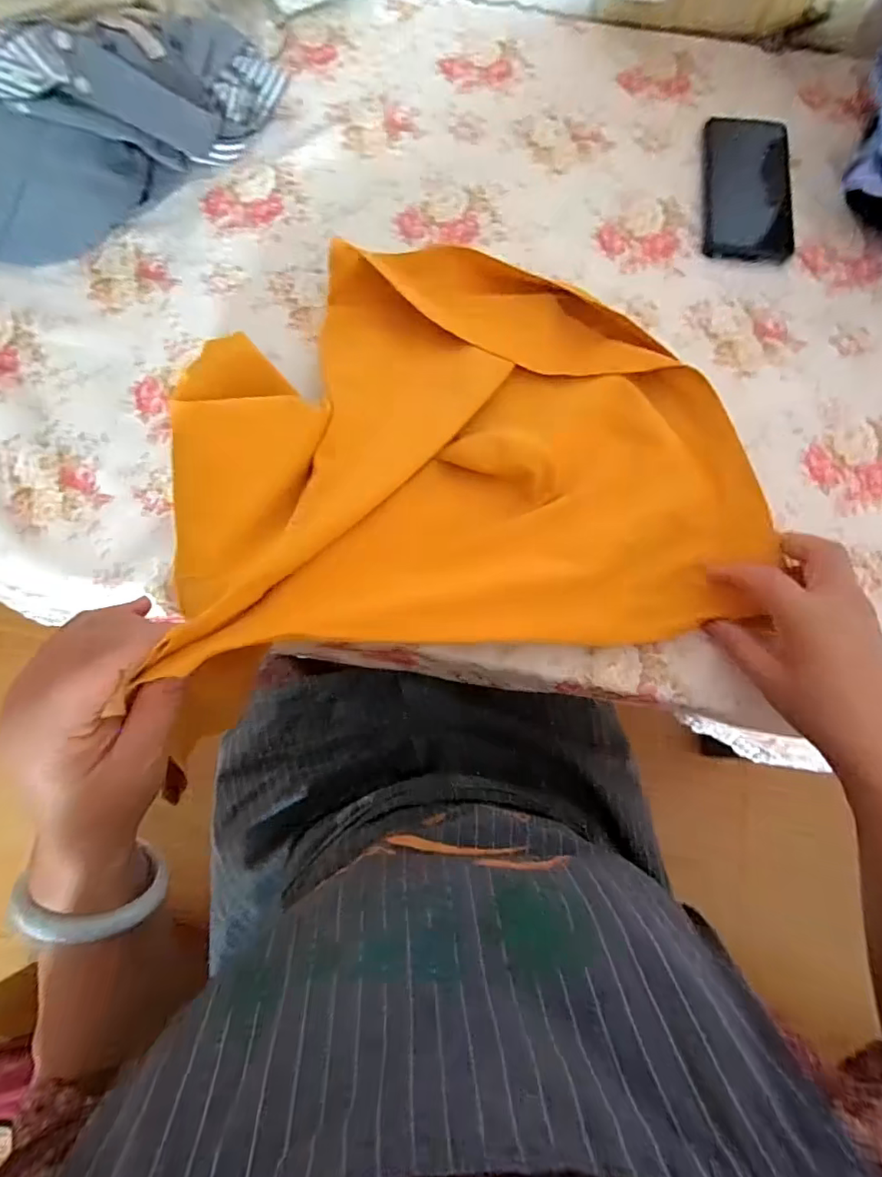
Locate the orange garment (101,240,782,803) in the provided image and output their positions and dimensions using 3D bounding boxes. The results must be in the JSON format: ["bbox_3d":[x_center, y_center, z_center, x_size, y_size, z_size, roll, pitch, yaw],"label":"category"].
[{"bbox_3d":[0.009,-0.124,0.369,0.385,0.133,0.359,-18,76,-5],"label":"orange garment"}]

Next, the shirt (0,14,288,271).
[{"bbox_3d":[-0.318,-0.416,0.463,0.357,0.103,0.145,-37,79,-9],"label":"shirt"}]

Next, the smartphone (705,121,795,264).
[{"bbox_3d":[0.282,-0.367,0.494,0.078,0.015,0.157,5,76,1],"label":"smartphone"}]

